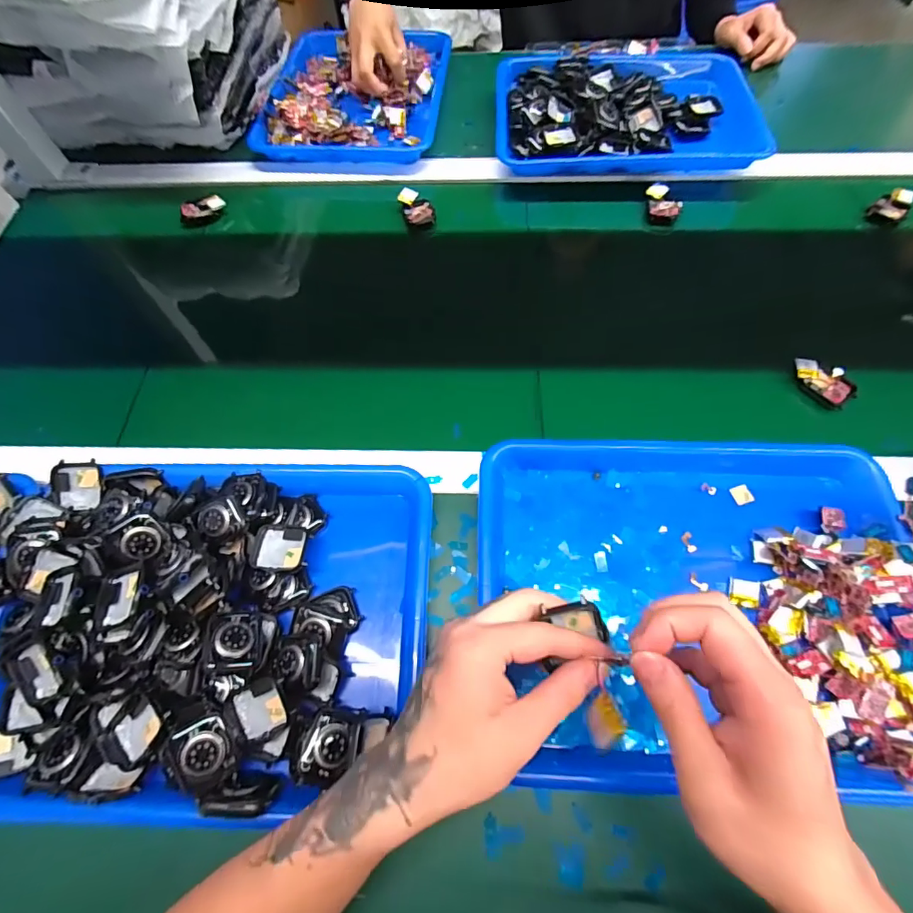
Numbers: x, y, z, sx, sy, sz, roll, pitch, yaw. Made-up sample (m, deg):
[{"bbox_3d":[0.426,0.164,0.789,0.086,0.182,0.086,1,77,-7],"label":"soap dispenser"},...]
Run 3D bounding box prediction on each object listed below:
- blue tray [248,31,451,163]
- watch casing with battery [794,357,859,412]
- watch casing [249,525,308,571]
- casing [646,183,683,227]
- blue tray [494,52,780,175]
[{"bbox_3d":[-0.145,-0.541,0.683,0.254,0.031,0.292,3,67,3],"label":"blue tray"},{"bbox_3d":[0.362,-0.075,0.457,0.036,0.018,0.058,-34,70,-12],"label":"watch casing with battery"},{"bbox_3d":[-0.141,0.072,0.368,0.044,0.009,0.037,3,56,-3],"label":"watch casing"},{"bbox_3d":[0.257,-0.312,0.573,0.038,0.016,0.054,1,67,2],"label":"casing"},{"bbox_3d":[0.226,-0.484,0.626,0.340,0.042,0.266,4,67,3],"label":"blue tray"}]

